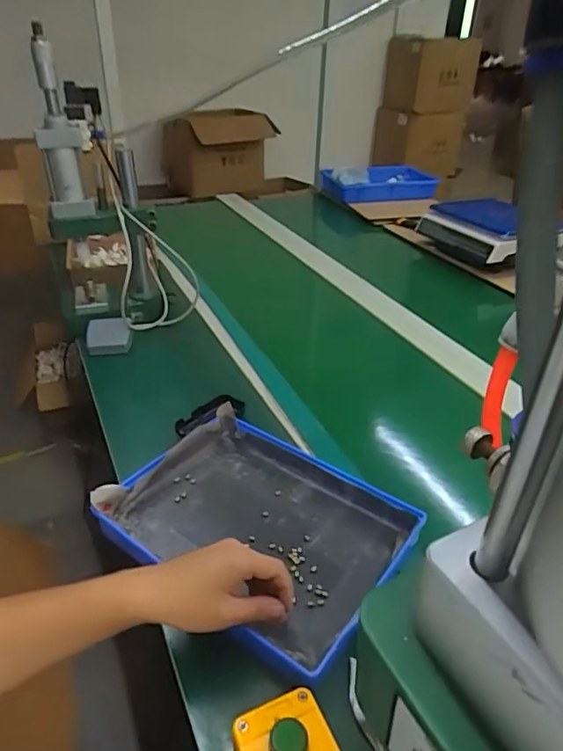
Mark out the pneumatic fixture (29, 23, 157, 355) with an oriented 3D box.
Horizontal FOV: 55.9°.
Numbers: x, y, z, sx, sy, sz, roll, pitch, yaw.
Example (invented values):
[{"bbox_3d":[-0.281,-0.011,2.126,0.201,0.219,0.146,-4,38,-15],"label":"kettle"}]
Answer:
[{"bbox_3d":[-0.327,-0.288,0.953,0.194,0.442,0.249,-8,34,-14],"label":"pneumatic fixture"}]

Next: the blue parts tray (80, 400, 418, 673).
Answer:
[{"bbox_3d":[-0.034,0.170,0.642,0.333,0.052,0.258,21,38,27],"label":"blue parts tray"}]

